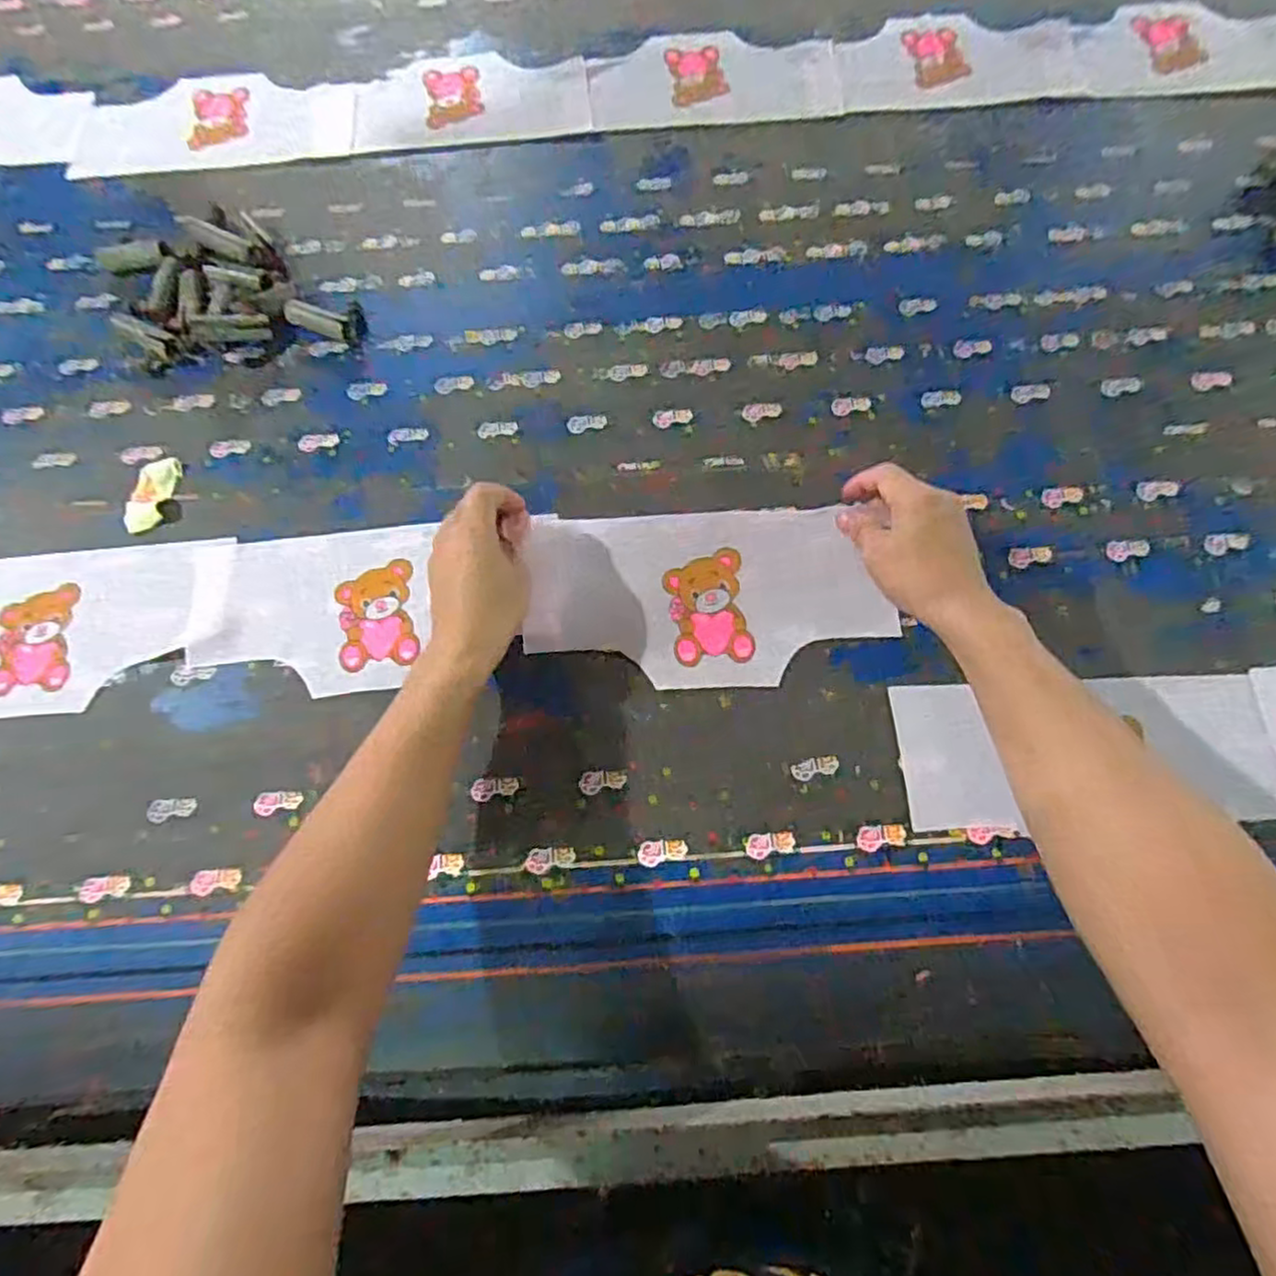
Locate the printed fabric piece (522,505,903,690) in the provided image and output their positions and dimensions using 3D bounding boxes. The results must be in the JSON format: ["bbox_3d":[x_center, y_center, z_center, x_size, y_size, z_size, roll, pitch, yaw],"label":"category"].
[{"bbox_3d":[0.053,-0.032,0.536,0.265,0.026,0.132,1,71,0],"label":"printed fabric piece"}]

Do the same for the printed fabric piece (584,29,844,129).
[{"bbox_3d":[0.079,-0.597,0.753,0.258,0.007,0.131,-3,71,1],"label":"printed fabric piece"}]

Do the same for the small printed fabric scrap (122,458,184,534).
[{"bbox_3d":[-0.408,-0.120,0.597,0.026,0.012,0.071,11,72,6],"label":"small printed fabric scrap"}]

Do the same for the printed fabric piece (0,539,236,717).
[{"bbox_3d":[-0.470,-0.006,0.557,0.287,0.010,0.134,-6,71,0],"label":"printed fabric piece"}]

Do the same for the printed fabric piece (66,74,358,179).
[{"bbox_3d":[-0.442,-0.546,0.751,0.276,0.004,0.136,-5,71,-4],"label":"printed fabric piece"}]

